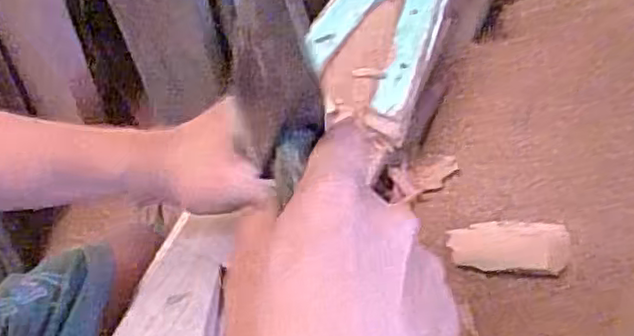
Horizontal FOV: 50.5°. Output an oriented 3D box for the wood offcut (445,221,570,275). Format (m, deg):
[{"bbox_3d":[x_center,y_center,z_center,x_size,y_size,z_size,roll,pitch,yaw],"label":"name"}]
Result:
[{"bbox_3d":[0.166,0.068,0.589,0.102,0.004,0.049,-1,50,25],"label":"wood offcut"}]

